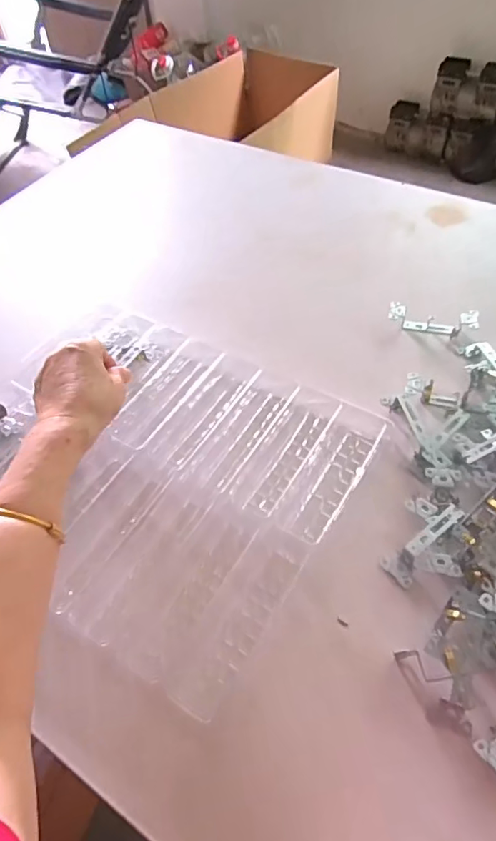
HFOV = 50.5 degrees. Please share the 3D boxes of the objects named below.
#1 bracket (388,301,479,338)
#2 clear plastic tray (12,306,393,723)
[{"bbox_3d":[0.230,-0.126,0.659,0.104,0.035,0.028,11,54,13],"label":"bracket"},{"bbox_3d":[-0.107,0.033,0.575,0.406,0.027,0.342,27,59,23],"label":"clear plastic tray"}]

